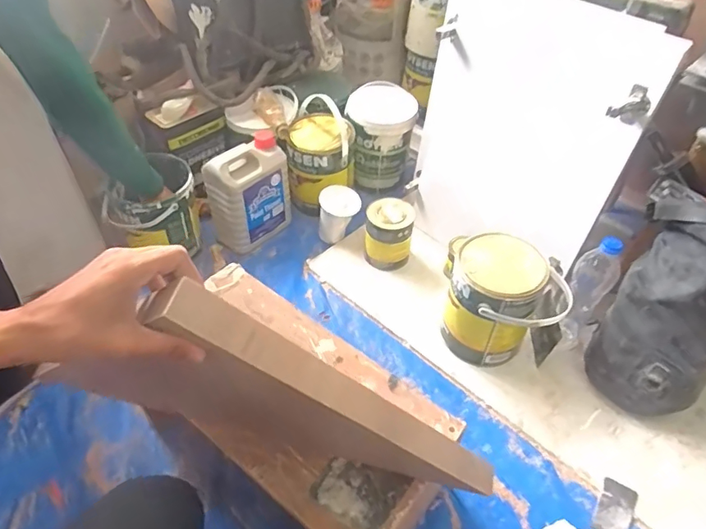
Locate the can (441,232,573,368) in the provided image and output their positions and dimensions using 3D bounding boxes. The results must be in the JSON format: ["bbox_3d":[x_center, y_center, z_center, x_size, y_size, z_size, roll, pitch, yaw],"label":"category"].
[{"bbox_3d":[0.273,0.074,0.937,0.184,0.207,0.168,10,48,8],"label":"can"}]

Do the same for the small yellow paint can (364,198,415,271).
[{"bbox_3d":[0.080,-0.067,1.111,0.098,0.132,0.099,1,47,-1],"label":"small yellow paint can"}]

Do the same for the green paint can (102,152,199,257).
[{"bbox_3d":[-0.419,-0.124,1.085,0.167,0.164,0.180,1,47,-1],"label":"green paint can"}]

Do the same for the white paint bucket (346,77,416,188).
[{"bbox_3d":[0.070,-0.331,1.285,0.168,0.197,0.191,3,47,2],"label":"white paint bucket"}]

